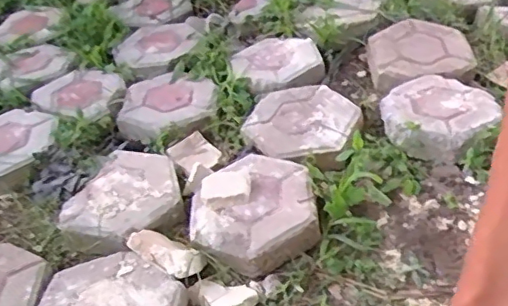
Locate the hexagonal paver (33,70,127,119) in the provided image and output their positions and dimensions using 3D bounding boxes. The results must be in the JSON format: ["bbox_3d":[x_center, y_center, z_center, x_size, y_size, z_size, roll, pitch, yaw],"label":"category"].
[{"bbox_3d":[-0.353,-0.128,1.135,0.159,0.021,0.150,18,47,20],"label":"hexagonal paver"}]

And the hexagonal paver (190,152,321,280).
[{"bbox_3d":[-0.004,0.087,0.887,0.193,0.052,0.211,-7,44,-6],"label":"hexagonal paver"}]

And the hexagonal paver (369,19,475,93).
[{"bbox_3d":[0.338,-0.216,1.140,0.208,0.044,0.203,-5,43,-4],"label":"hexagonal paver"}]

